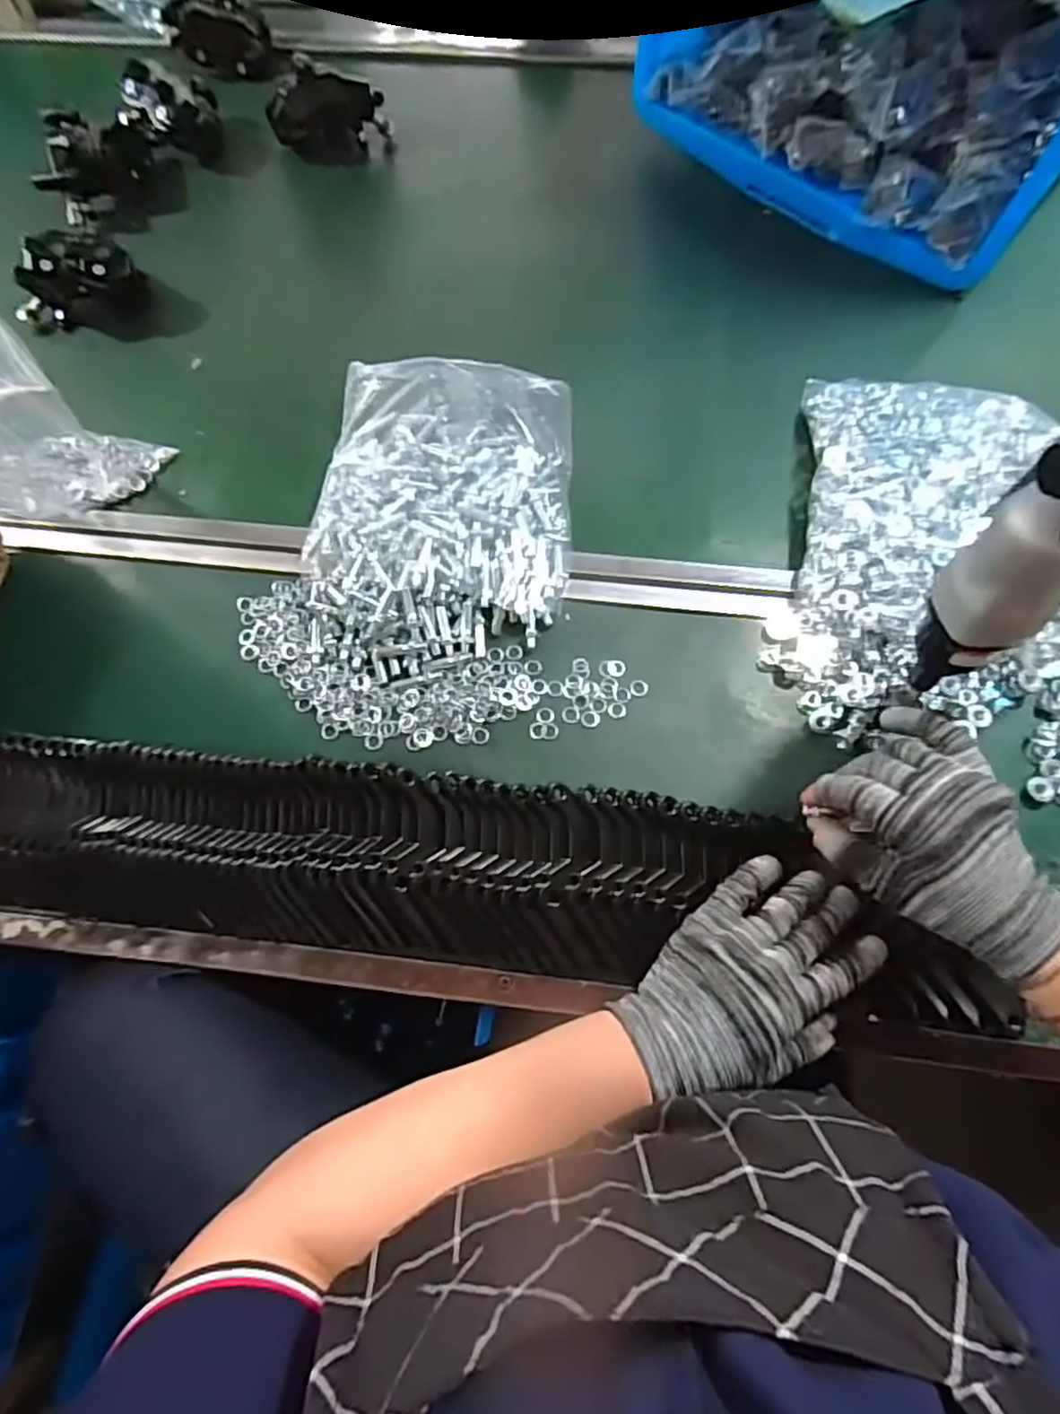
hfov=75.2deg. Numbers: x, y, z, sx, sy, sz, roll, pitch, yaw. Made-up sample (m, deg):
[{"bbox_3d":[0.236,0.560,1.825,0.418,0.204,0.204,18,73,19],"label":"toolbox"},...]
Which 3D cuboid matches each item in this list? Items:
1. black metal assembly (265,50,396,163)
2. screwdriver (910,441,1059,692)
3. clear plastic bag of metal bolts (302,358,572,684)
[{"bbox_3d":[-0.199,-0.583,0.679,0.118,0.069,0.043,-13,70,-3],"label":"black metal assembly"},{"bbox_3d":[0.238,-0.080,0.306,0.052,0.220,0.043,41,76,15],"label":"screwdriver"},{"bbox_3d":[-0.067,-0.144,0.519,0.193,0.053,0.247,5,70,4],"label":"clear plastic bag of metal bolts"}]

